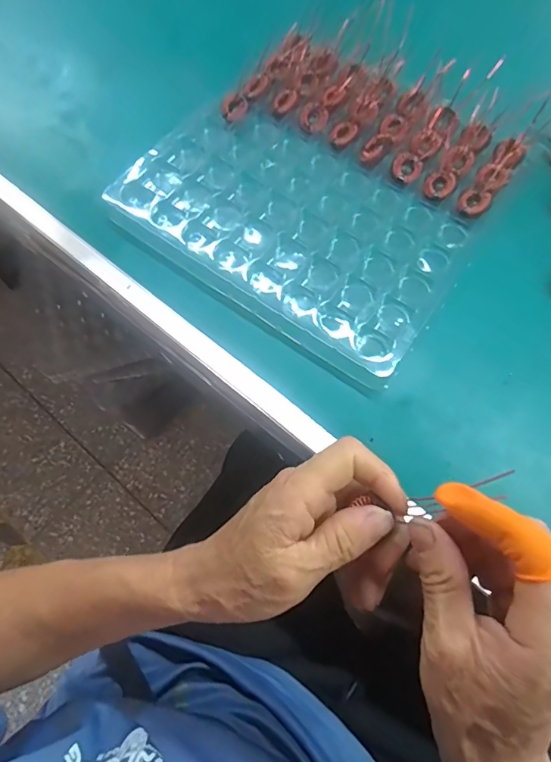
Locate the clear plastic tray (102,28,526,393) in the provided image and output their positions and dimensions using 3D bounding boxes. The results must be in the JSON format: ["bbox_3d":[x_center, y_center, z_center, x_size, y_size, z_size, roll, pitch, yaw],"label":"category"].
[{"bbox_3d":[0.041,-0.176,0.416,0.277,0.025,0.275,33,72,13],"label":"clear plastic tray"}]

